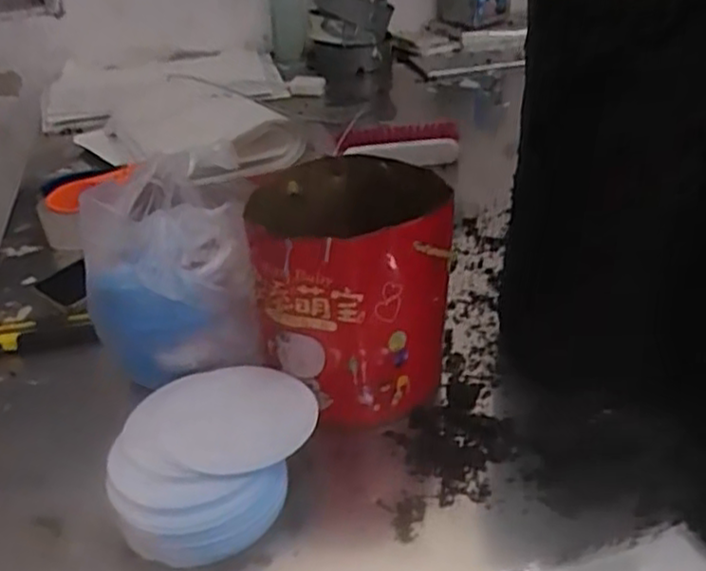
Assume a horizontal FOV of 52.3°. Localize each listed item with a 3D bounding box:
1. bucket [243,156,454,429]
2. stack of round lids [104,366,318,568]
[{"bbox_3d":[0.000,0.005,0.633,0.159,0.185,0.159,-4,34,2],"label":"bucket"},{"bbox_3d":[-0.106,0.132,0.556,0.141,0.054,0.165,5,35,15],"label":"stack of round lids"}]

